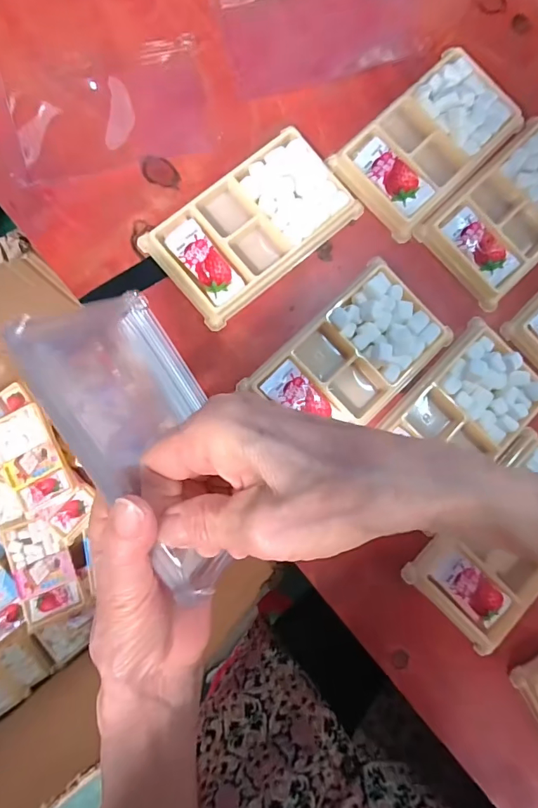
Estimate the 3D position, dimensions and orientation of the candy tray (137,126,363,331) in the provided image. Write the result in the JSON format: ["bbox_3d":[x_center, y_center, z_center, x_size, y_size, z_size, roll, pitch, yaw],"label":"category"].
[{"bbox_3d":[-0.011,-0.121,0.304,0.132,0.011,0.075,-41,89,-8],"label":"candy tray"}]

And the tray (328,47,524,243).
[{"bbox_3d":[0.116,-0.189,0.322,0.132,0.014,0.076,-44,90,-8],"label":"tray"}]

